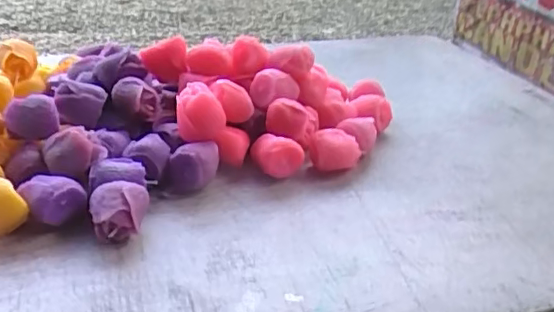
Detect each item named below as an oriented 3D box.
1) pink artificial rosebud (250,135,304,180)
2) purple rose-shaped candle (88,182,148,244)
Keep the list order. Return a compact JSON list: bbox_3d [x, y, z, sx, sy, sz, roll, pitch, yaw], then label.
[{"bbox_3d":[0.001,-0.001,0.497,0.041,0.035,0.028,-3,29,-12],"label":"pink artificial rosebud"},{"bbox_3d":[-0.110,0.041,0.409,0.040,0.034,0.034,-7,30,-19],"label":"purple rose-shaped candle"}]

